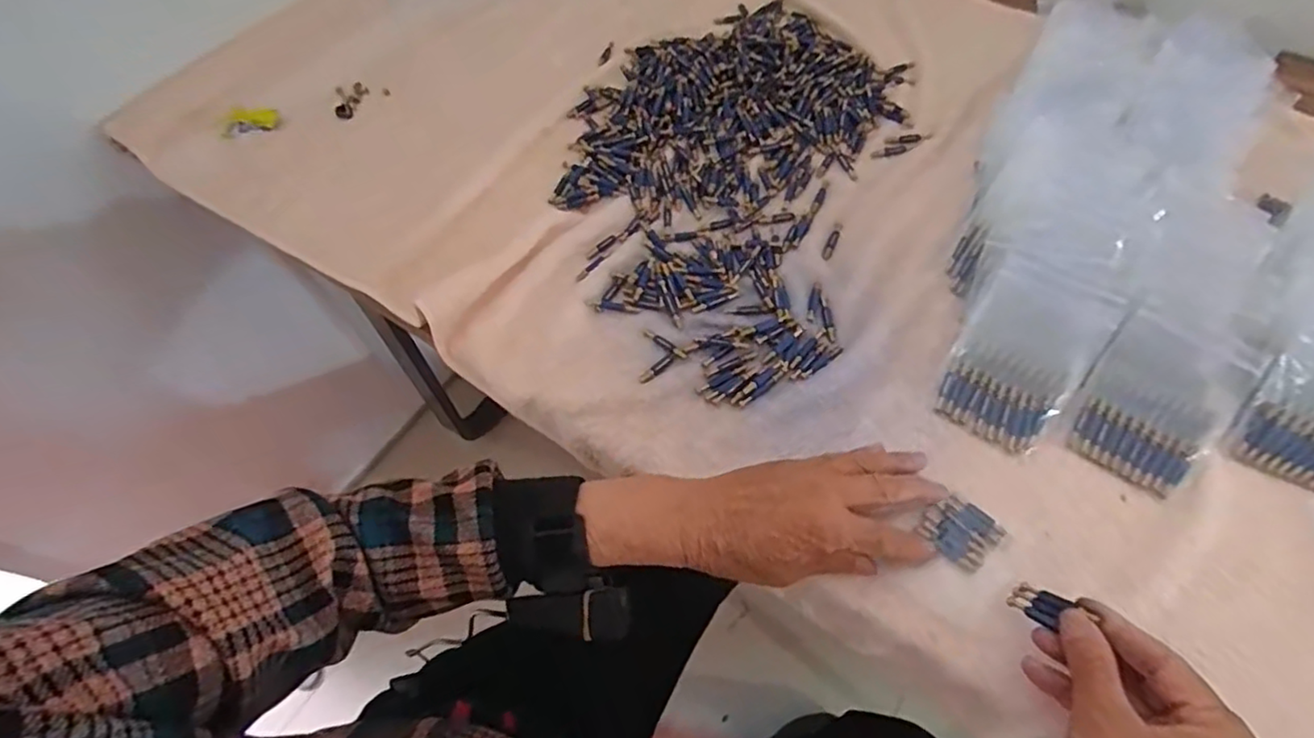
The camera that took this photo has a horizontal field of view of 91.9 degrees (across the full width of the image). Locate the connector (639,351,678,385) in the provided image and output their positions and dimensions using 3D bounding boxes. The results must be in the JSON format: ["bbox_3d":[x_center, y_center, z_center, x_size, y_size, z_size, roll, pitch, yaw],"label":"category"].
[{"bbox_3d":[0.001,-0.001,0.450,0.034,0.004,0.009,-40,65,-20],"label":"connector"}]

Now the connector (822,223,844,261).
[{"bbox_3d":[0.141,-0.103,0.508,0.008,0.004,0.040,21,61,14],"label":"connector"}]

